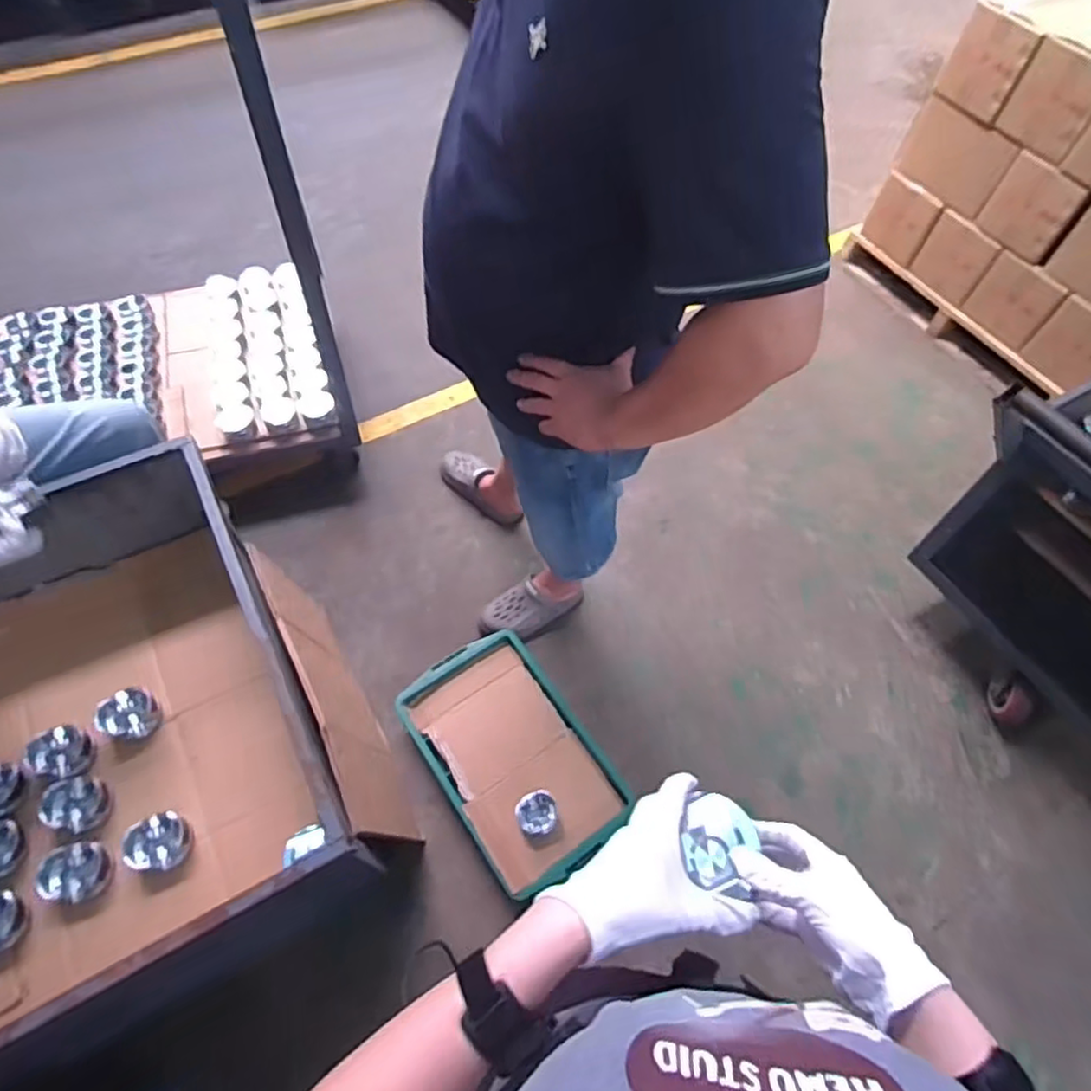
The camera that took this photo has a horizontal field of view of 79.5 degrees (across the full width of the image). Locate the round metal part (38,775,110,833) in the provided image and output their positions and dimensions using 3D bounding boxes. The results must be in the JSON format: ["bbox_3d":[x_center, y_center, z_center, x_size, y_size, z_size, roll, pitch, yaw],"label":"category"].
[{"bbox_3d":[-0.731,0.401,1.023,0.096,0.033,0.077,14,60,6],"label":"round metal part"}]

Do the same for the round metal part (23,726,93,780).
[{"bbox_3d":[-0.782,0.337,1.065,0.092,0.045,0.086,1,59,-2],"label":"round metal part"}]

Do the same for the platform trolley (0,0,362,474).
[{"bbox_3d":[-1.115,-0.697,1.490,1.132,1.107,0.737,-14,61,-11],"label":"platform trolley"}]

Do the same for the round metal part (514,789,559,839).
[{"bbox_3d":[-0.018,0.558,1.365,0.083,0.017,0.085,1,59,-2],"label":"round metal part"}]

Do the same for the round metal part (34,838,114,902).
[{"bbox_3d":[-0.692,0.479,0.965,0.096,0.030,0.081,6,59,1],"label":"round metal part"}]

